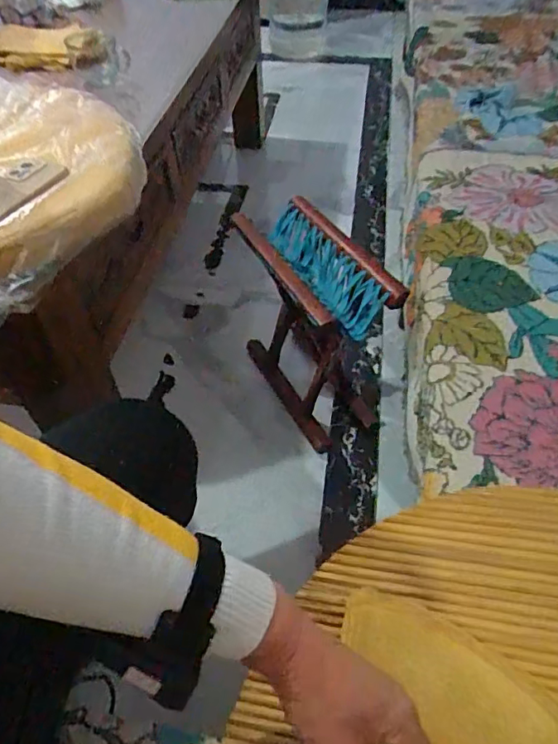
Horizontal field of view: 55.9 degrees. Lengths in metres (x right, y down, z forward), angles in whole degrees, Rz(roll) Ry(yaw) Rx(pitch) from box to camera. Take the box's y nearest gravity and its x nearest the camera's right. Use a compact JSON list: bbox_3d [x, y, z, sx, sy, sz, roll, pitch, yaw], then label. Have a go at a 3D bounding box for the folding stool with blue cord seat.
[{"bbox_3d":[0.062,-0.088,1.036,0.169,0.371,0.330,-21,51,-15],"label":"folding stool with blue cord seat"}]

